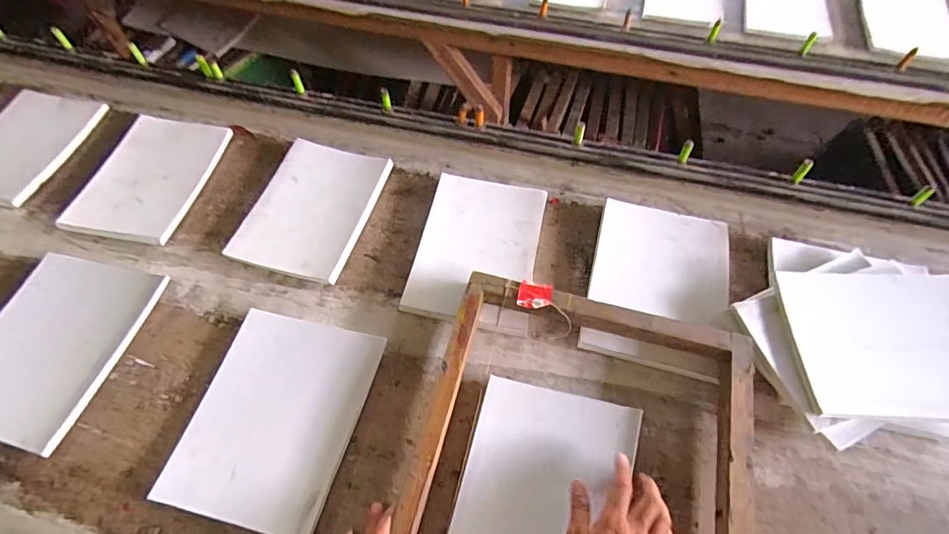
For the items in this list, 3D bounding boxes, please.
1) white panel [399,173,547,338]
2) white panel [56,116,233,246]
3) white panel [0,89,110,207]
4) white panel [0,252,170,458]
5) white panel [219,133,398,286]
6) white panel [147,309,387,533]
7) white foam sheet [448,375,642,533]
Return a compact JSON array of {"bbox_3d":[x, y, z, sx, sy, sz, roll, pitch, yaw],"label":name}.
[{"bbox_3d":[0.007,-0.032,0.782,0.192,0.018,0.270,10,62,6],"label":"white panel"},{"bbox_3d":[-0.591,-0.169,0.860,0.202,0.017,0.276,10,62,6],"label":"white panel"},{"bbox_3d":[-0.877,-0.237,0.897,0.225,0.017,0.264,8,62,5],"label":"white panel"},{"bbox_3d":[-0.627,0.111,0.694,0.222,0.014,0.270,13,62,7],"label":"white panel"},{"bbox_3d":[-0.283,-0.103,0.817,0.194,0.017,0.259,15,63,8],"label":"white panel"},{"bbox_3d":[-0.273,0.202,0.647,0.220,0.013,0.271,13,62,8],"label":"white panel"},{"bbox_3d":[0.084,0.287,0.588,0.201,0.020,0.263,12,66,11],"label":"white foam sheet"}]

